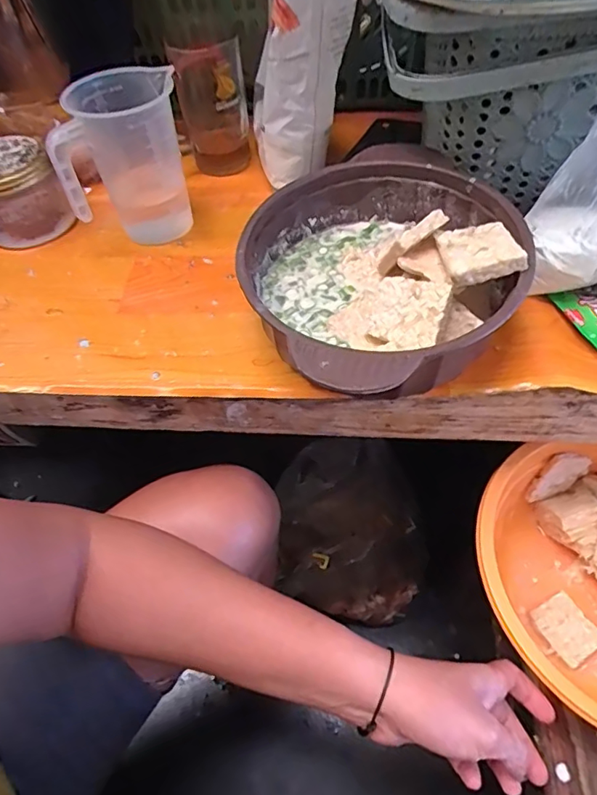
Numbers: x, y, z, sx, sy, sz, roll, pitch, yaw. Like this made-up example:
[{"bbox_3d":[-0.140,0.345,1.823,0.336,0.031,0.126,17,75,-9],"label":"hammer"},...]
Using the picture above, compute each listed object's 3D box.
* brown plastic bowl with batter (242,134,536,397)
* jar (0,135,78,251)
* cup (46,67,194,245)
[{"bbox_3d":[0.060,-0.089,0.389,0.198,0.090,0.204,-2,55,3],"label":"brown plastic bowl with batter"},{"bbox_3d":[-0.290,-0.207,0.511,0.085,0.076,0.079,-2,55,3],"label":"jar"},{"bbox_3d":[-0.162,-0.230,0.481,0.107,0.128,0.115,-11,55,-4],"label":"cup"}]

